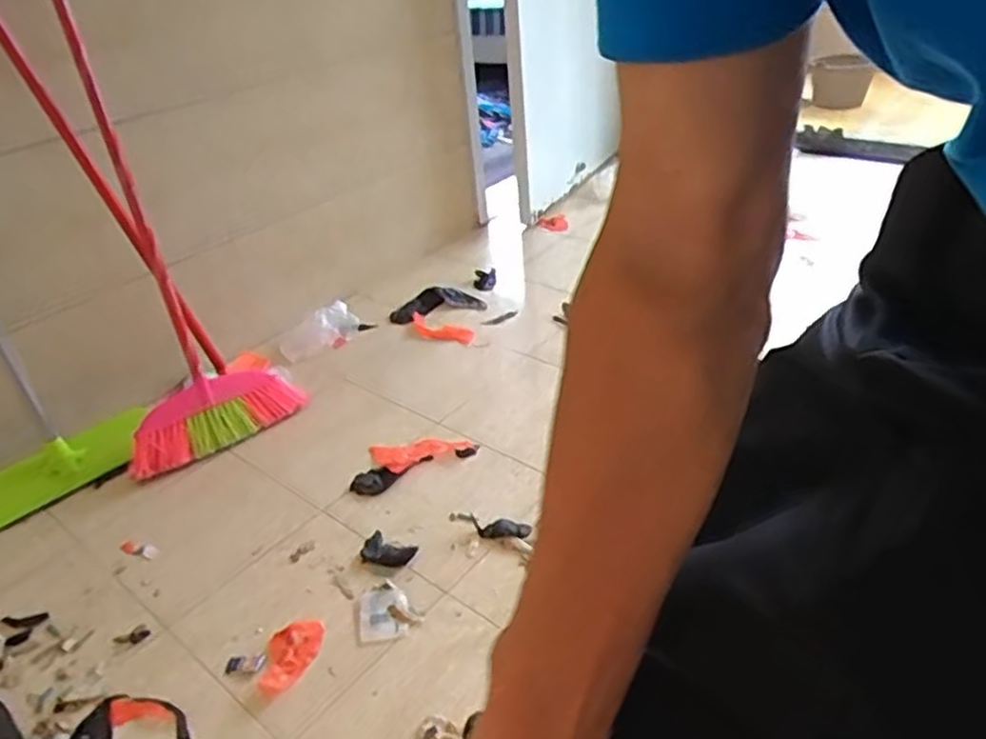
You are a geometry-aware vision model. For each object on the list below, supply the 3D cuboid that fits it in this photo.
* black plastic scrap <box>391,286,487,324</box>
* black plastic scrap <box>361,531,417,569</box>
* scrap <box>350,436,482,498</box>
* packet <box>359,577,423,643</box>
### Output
[{"bbox_3d":[-0.148,-0.175,1.835,0.242,0.026,0.164,-11,34,-7],"label":"black plastic scrap"},{"bbox_3d":[-0.172,0.291,1.130,0.089,0.009,0.060,12,37,26],"label":"black plastic scrap"},{"bbox_3d":[-0.155,0.163,1.323,0.242,0.025,0.127,-20,36,-20],"label":"scrap"},{"bbox_3d":[-0.155,0.350,1.037,0.085,0.010,0.096,-11,34,-7],"label":"packet"}]

